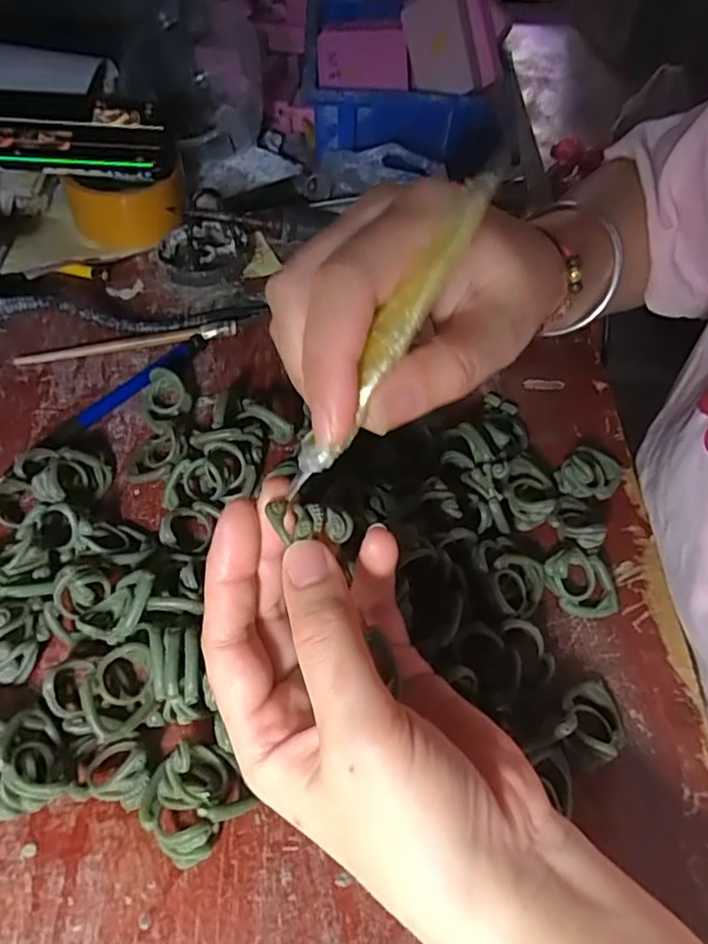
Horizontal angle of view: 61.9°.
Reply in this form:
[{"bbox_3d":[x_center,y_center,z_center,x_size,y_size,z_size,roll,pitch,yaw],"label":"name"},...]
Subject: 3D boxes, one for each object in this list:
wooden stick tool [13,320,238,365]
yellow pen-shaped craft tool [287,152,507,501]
[{"bbox_3d":[-0.148,-0.085,0.390,0.139,0.006,0.012,-10,55,-9],"label":"wooden stick tool"},{"bbox_3d":[0.011,-0.040,0.179,0.014,0.007,0.113,39,106,23],"label":"yellow pen-shaped craft tool"}]

